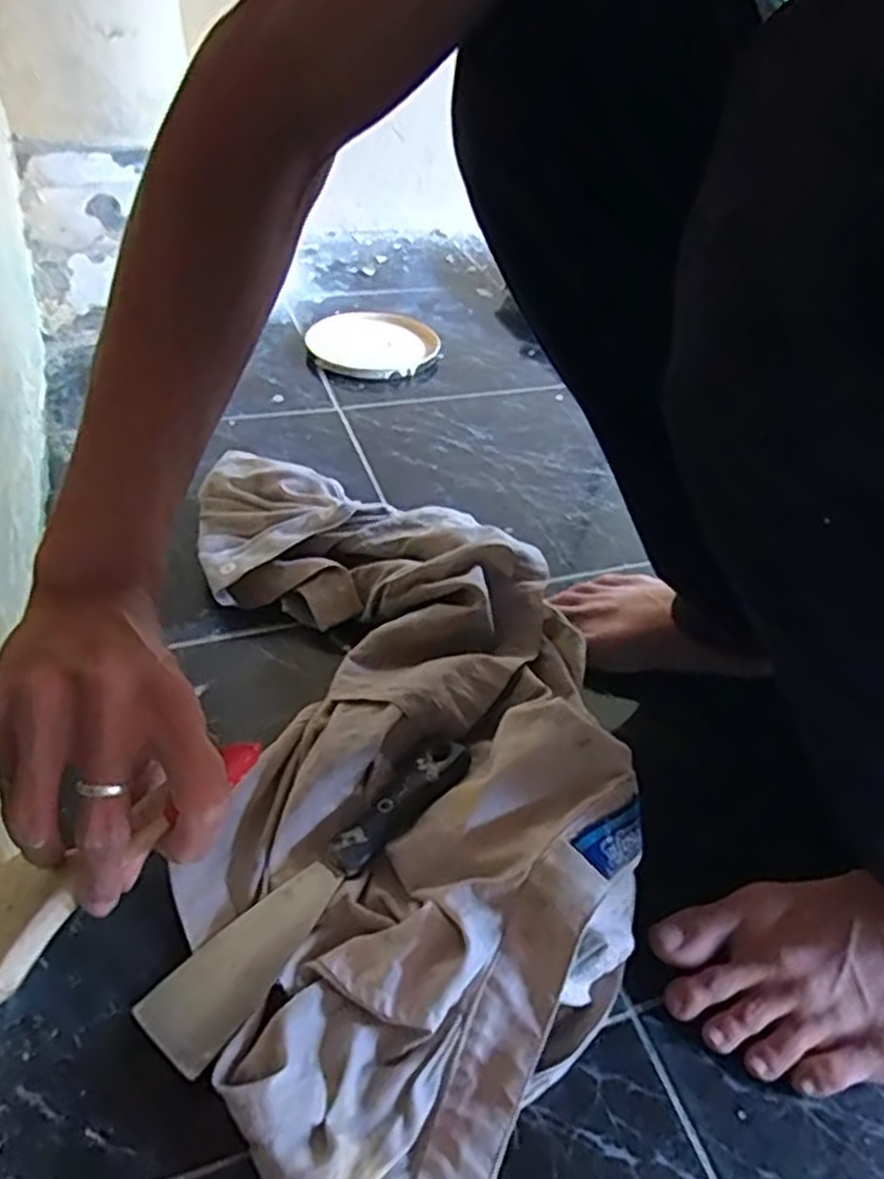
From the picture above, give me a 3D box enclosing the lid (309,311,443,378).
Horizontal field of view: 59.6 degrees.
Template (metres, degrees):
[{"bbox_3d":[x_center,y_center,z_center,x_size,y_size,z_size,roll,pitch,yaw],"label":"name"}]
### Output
[{"bbox_3d":[-0.077,-0.286,0.885,0.144,0.034,0.144,3,42,-3],"label":"lid"}]

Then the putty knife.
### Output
[{"bbox_3d":[-0.060,0.147,0.398,0.043,0.031,0.201,31,47,25],"label":"putty knife"}]

